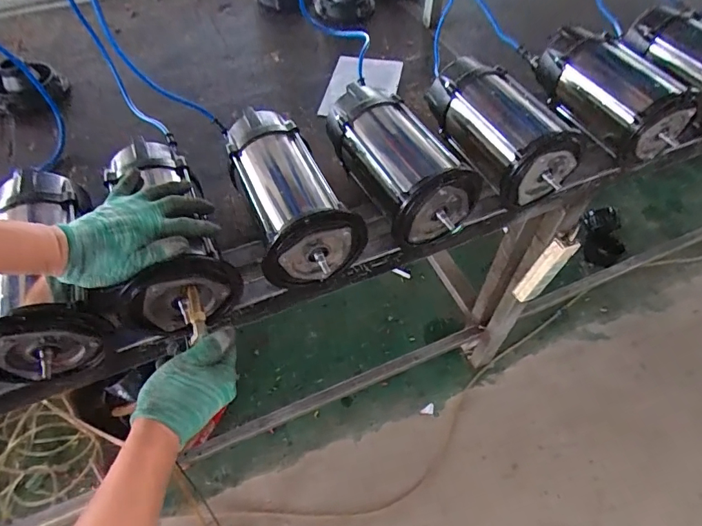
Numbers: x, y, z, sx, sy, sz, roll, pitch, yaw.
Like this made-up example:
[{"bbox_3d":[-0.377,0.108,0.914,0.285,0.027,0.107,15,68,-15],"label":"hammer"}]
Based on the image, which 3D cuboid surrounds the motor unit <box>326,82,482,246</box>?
[{"bbox_3d":[0.068,-0.157,0.677,0.126,0.121,0.269,-19,57,-14],"label":"motor unit"}]

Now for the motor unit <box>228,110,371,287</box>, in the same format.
[{"bbox_3d":[-0.087,-0.099,0.637,0.138,0.124,0.274,-18,56,-13],"label":"motor unit"}]

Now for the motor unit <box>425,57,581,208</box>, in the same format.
[{"bbox_3d":[0.237,-0.217,0.714,0.127,0.121,0.238,-16,56,-11],"label":"motor unit"}]

